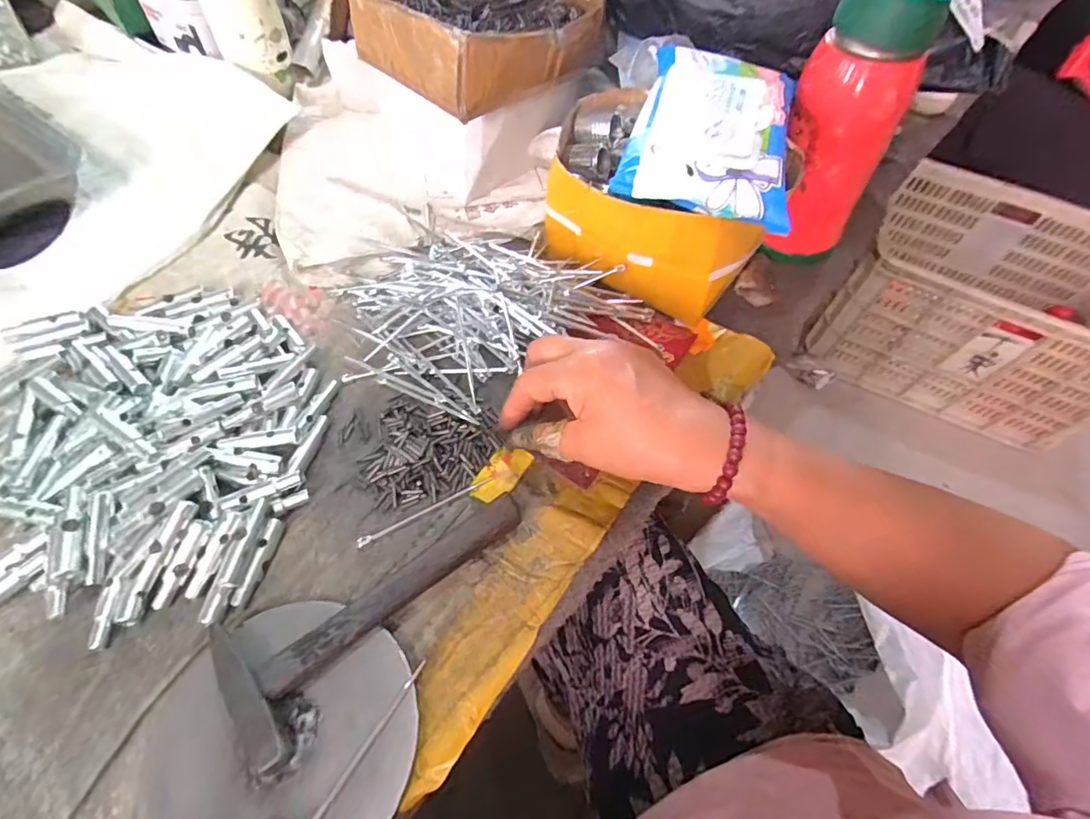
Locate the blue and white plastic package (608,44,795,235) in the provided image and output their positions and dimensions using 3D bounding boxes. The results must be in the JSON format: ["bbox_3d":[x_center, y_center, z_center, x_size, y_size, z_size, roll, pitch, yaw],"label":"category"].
[{"bbox_3d":[0.117,-0.192,0.365,0.108,0.034,0.152,17,59,6],"label":"blue and white plastic package"}]

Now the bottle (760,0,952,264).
[{"bbox_3d":[0.222,-0.212,0.401,0.079,0.195,0.067,24,59,13],"label":"bottle"}]

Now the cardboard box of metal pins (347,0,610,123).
[{"bbox_3d":[-0.053,-0.325,0.443,0.176,0.055,0.178,-37,68,-24],"label":"cardboard box of metal pins"}]

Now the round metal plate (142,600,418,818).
[{"bbox_3d":[-0.129,0.156,0.264,0.127,0.010,0.111,10,58,2],"label":"round metal plate"}]

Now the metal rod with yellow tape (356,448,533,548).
[{"bbox_3d":[-0.060,0.058,0.341,0.119,0.005,0.027,-27,64,-19],"label":"metal rod with yellow tape"}]

